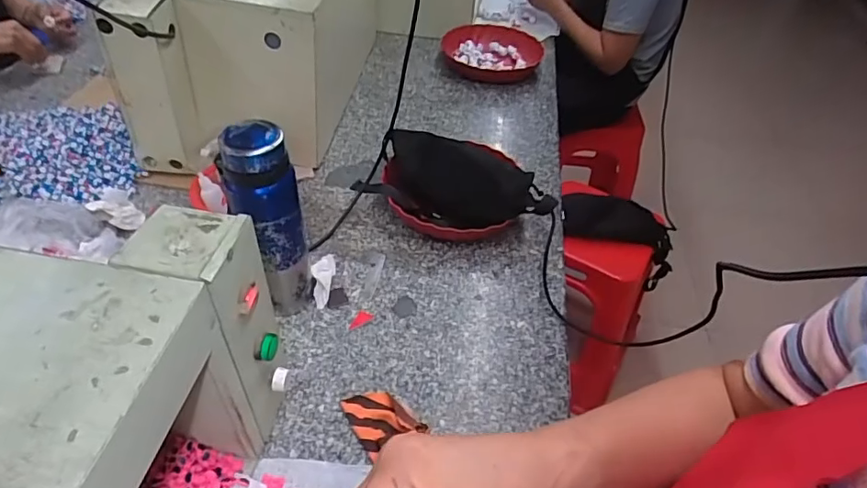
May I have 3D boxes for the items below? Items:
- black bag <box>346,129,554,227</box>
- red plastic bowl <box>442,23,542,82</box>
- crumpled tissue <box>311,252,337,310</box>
[{"bbox_3d":[0.028,-0.112,0.894,0.308,0.058,0.202,2,45,-4],"label":"black bag"},{"bbox_3d":[0.136,-0.457,1.292,0.221,0.058,0.222,3,44,-3],"label":"red plastic bowl"},{"bbox_3d":[-0.161,0.048,0.783,0.028,0.030,0.092,5,44,-1],"label":"crumpled tissue"}]

